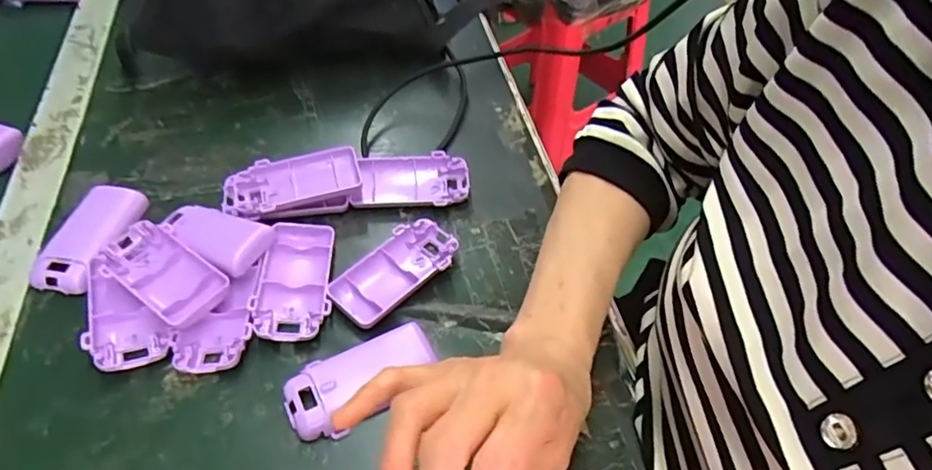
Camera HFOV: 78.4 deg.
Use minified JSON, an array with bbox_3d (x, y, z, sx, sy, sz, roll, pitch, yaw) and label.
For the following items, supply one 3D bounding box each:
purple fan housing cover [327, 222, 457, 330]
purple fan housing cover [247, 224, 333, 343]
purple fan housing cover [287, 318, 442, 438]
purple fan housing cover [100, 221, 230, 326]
[{"bbox_3d":[-0.049,0.025,0.403,0.092,0.016,0.047,-35,60,-26],"label":"purple fan housing cover"},{"bbox_3d":[-0.120,0.031,0.396,0.051,0.019,0.094,-5,51,-5],"label":"purple fan housing cover"},{"bbox_3d":[-0.064,0.089,0.354,0.092,0.016,0.049,-17,53,-15],"label":"purple fan housing cover"},{"bbox_3d":[-0.207,0.025,0.389,0.095,0.014,0.045,29,55,20],"label":"purple fan housing cover"}]

